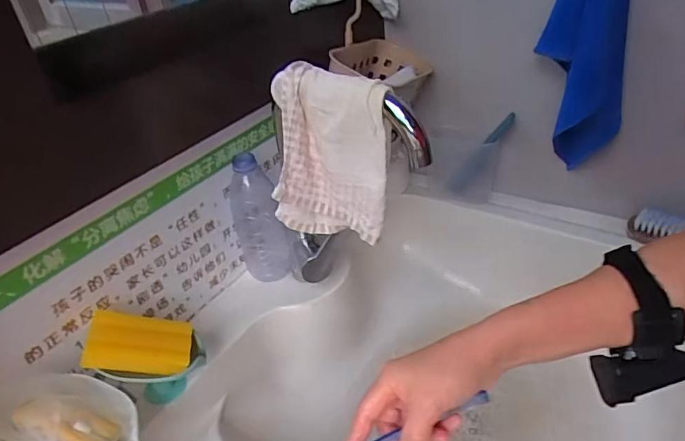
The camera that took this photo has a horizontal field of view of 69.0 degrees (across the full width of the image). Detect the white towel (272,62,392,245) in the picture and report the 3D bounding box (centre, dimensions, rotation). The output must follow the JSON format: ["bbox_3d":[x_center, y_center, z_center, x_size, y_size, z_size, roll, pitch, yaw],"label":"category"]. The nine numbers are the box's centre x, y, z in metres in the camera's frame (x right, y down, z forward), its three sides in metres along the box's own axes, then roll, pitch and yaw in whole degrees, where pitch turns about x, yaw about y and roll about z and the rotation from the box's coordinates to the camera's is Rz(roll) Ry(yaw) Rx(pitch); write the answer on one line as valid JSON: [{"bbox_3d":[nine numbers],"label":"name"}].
[{"bbox_3d":[-0.011,-0.066,0.555,0.130,0.191,0.068,2,37,13],"label":"white towel"}]

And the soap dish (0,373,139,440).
[{"bbox_3d":[-0.258,0.197,0.490,0.121,0.020,0.087,33,37,3],"label":"soap dish"}]

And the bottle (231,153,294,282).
[{"bbox_3d":[-0.120,-0.003,0.704,0.067,0.189,0.054,-15,36,-12],"label":"bottle"}]

